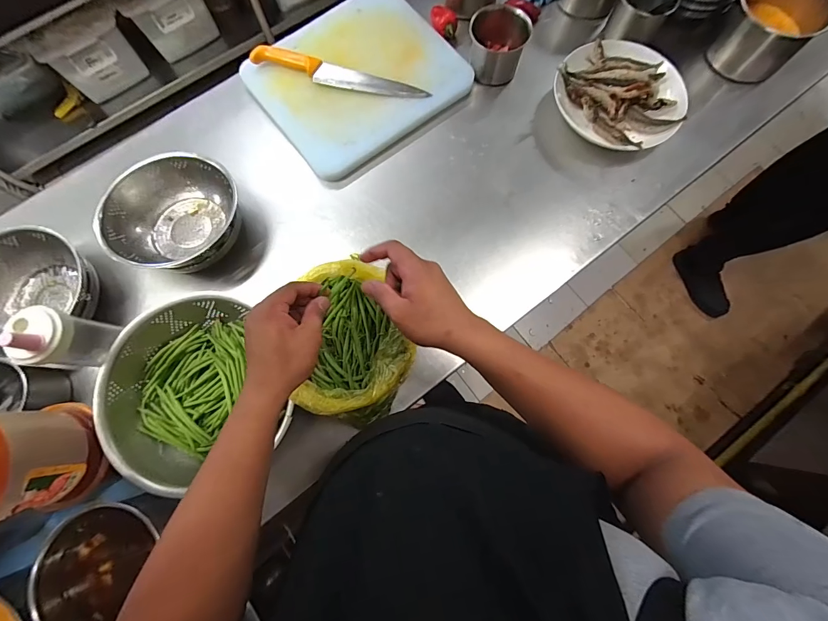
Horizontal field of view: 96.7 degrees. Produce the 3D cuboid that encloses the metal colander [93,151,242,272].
[{"bbox_3d":[-0.427,-0.173,0.675,0.212,0.088,0.205,14,77,4],"label":"metal colander"}]

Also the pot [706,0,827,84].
[{"bbox_3d":[0.713,-0.578,0.747,0.134,0.125,0.164,-41,79,-8],"label":"pot"}]

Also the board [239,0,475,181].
[{"bbox_3d":[-0.119,-0.480,0.769,0.370,0.037,0.322,-37,79,-8],"label":"board"}]

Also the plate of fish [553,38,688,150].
[{"bbox_3d":[0.410,-0.434,0.727,0.231,0.055,0.251,0,77,1],"label":"plate of fish"}]

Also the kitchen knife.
[{"bbox_3d":[-0.154,-0.481,0.746,0.363,0.024,0.052,16,77,4],"label":"kitchen knife"}]

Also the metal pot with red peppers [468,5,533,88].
[{"bbox_3d":[0.170,-0.537,0.748,0.113,0.106,0.095,5,77,2],"label":"metal pot with red peppers"}]

